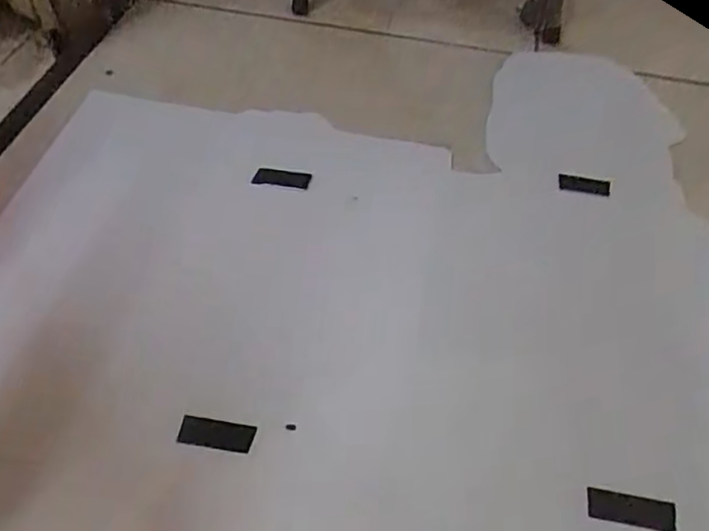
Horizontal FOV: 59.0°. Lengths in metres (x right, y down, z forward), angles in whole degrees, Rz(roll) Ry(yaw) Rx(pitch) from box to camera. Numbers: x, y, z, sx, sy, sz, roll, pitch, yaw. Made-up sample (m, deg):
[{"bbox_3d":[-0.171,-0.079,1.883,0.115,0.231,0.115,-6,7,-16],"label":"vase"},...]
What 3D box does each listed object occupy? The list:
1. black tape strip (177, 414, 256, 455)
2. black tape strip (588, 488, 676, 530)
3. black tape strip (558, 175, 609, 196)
[{"bbox_3d":[-0.112,0.137,0.507,0.059,0.006,0.023,8,51,3],"label":"black tape strip"},{"bbox_3d":[0.216,0.191,0.489,0.068,0.004,0.023,10,70,0],"label":"black tape strip"},{"bbox_3d":[0.264,-0.092,0.721,0.059,0.004,0.018,8,92,-1],"label":"black tape strip"}]

